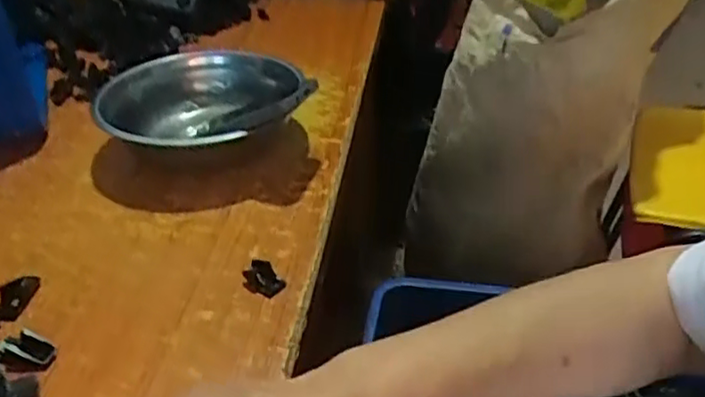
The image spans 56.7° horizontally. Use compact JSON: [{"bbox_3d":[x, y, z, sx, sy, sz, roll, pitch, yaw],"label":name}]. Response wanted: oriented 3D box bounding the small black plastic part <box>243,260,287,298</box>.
[{"bbox_3d":[-0.067,0.059,0.485,0.024,0.009,0.033,-27,41,-29],"label":"small black plastic part"}]

